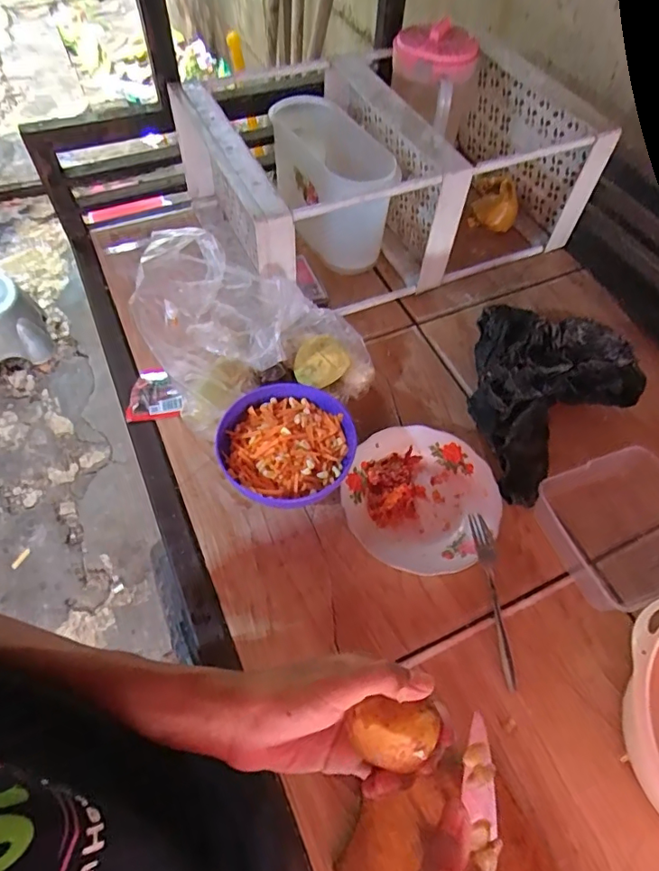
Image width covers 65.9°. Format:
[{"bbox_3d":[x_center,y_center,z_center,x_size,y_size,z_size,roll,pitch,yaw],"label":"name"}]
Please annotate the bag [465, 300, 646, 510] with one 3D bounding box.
[{"bbox_3d":[0.255,-0.067,0.647,0.288,0.114,0.215,-35,66,-23],"label":"bag"}]

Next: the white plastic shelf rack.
[{"bbox_3d":[0.093,-0.427,0.793,0.573,0.236,0.371,-23,61,-17],"label":"white plastic shelf rack"}]

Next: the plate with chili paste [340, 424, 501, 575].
[{"bbox_3d":[0.106,0.073,0.597,0.169,0.034,0.176,2,57,-2],"label":"plate with chili paste"}]

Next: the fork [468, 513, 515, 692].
[{"bbox_3d":[0.176,0.174,0.548,0.021,0.021,0.175,-5,72,-7],"label":"fork"}]

